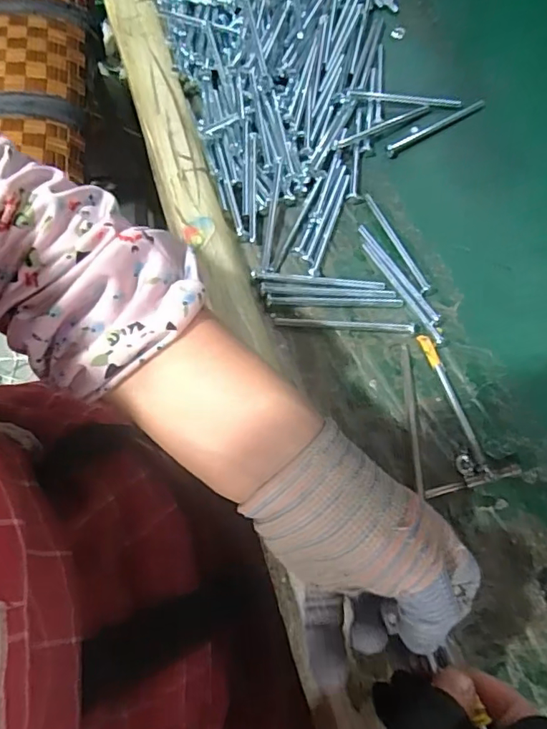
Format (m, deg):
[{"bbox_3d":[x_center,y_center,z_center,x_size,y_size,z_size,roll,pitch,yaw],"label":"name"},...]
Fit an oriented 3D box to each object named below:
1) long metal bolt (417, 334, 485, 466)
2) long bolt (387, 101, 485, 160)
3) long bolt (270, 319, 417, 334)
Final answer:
[{"bbox_3d":[0.123,0.022,0.361,0.010,0.004,0.097,-18,67,-5],"label":"long metal bolt"},{"bbox_3d":[0.139,-0.203,0.451,0.097,0.008,0.010,-29,69,-10],"label":"long bolt"},{"bbox_3d":[0.051,-0.029,0.386,0.101,0.006,0.008,5,67,5],"label":"long bolt"}]

